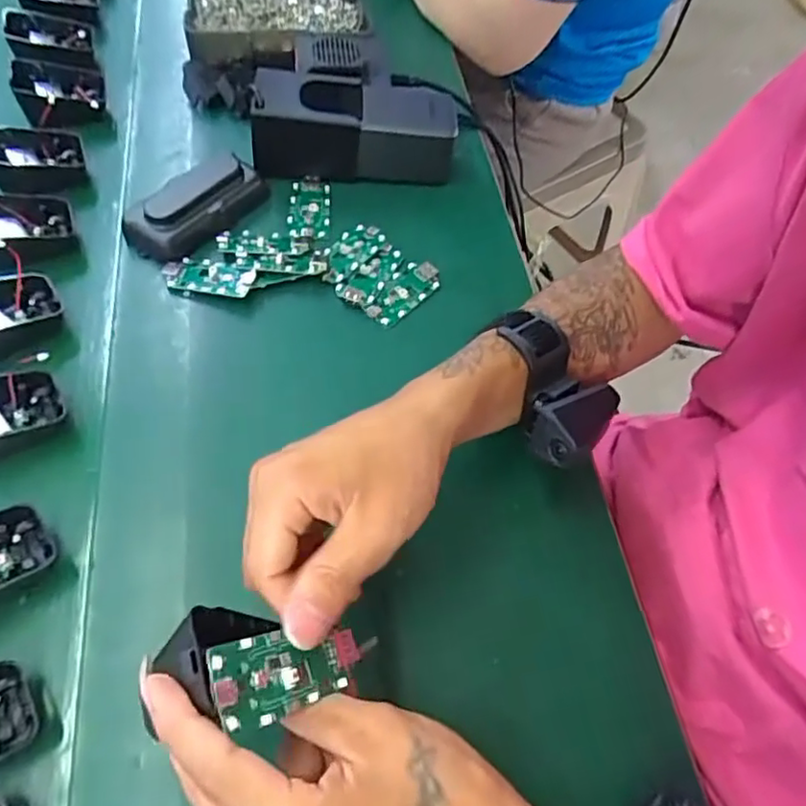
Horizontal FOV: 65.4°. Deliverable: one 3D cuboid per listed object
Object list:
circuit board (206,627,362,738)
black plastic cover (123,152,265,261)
[{"bbox_3d":[-0.044,0.105,0.246,0.063,0.008,0.031,7,50,-42],"label":"circuit board"},{"bbox_3d":[-0.149,-0.144,0.461,0.051,0.031,0.101,31,62,15],"label":"black plastic cover"}]

